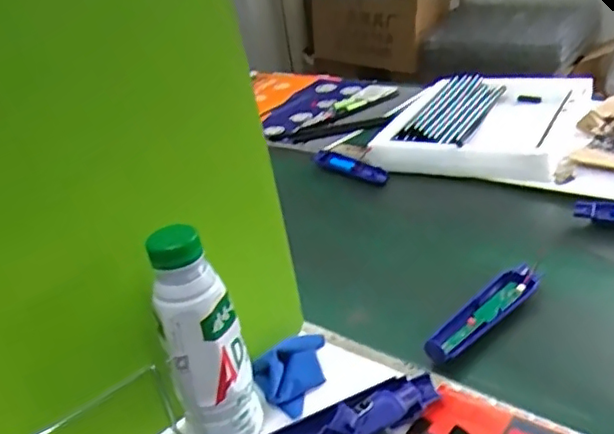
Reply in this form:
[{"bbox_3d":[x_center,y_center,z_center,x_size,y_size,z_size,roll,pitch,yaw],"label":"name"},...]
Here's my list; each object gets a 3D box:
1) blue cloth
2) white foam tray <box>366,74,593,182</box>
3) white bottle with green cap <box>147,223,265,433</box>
[{"bbox_3d":[-0.008,0.139,0.578,0.053,0.039,0.098,11,32,35],"label":"blue cloth"},{"bbox_3d":[0.321,-0.171,1.060,0.308,0.054,0.410,7,31,29],"label":"white foam tray"},{"bbox_3d":[-0.082,0.102,0.484,0.061,0.193,0.052,-13,25,-8],"label":"white bottle with green cap"}]

